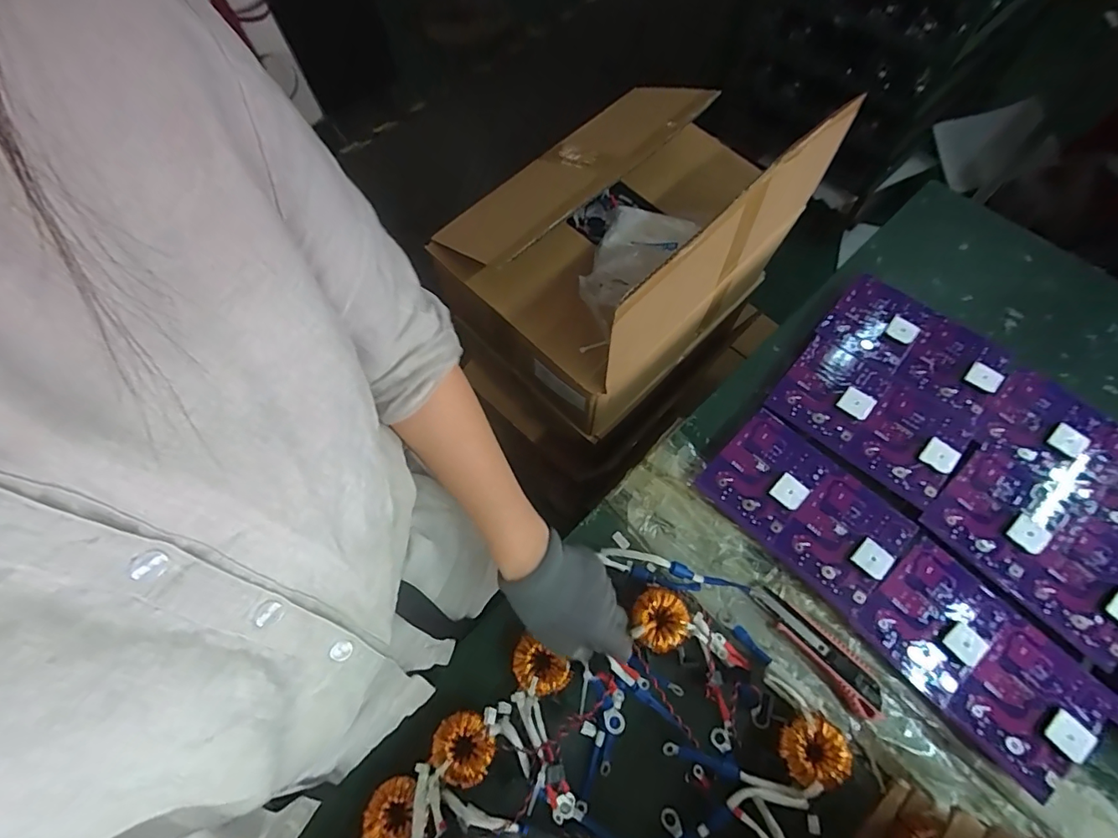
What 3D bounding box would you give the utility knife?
[{"bbox_3d":[0.263,0.225,0.498,0.041,0.016,0.146,-37,69,-14],"label":"utility knife"}]

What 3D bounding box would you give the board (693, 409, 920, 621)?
[{"bbox_3d":[0.265,0.093,0.537,0.125,0.024,0.198,-42,71,-15],"label":"board"}]

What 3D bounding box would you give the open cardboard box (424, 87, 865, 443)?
[{"bbox_3d":[0.086,-0.245,0.680,0.417,0.315,0.305,-43,71,-14],"label":"open cardboard box"}]

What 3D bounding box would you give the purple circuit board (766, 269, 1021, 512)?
[{"bbox_3d":[0.397,-0.048,0.585,0.199,0.018,0.244,39,72,17],"label":"purple circuit board"}]

